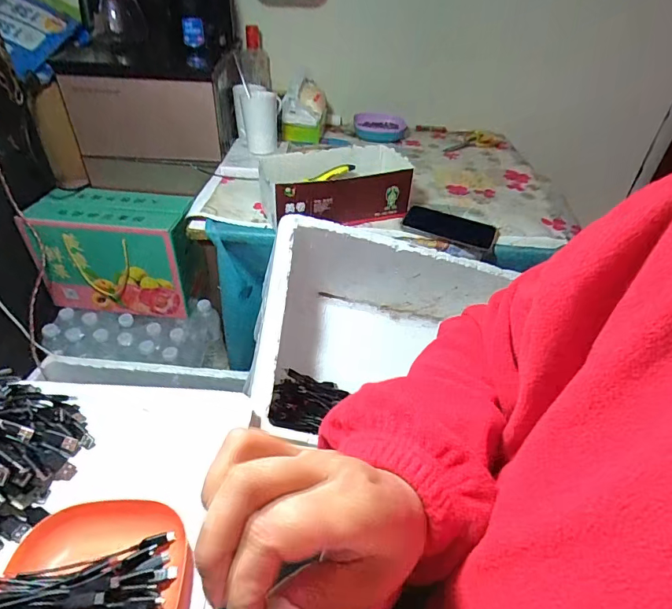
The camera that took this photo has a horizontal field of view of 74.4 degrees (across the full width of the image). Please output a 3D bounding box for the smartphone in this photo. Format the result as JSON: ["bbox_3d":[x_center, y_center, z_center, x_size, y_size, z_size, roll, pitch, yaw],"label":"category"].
[{"bbox_3d":[0.204,-0.140,0.796,0.160,0.008,0.078,19,53,5],"label":"smartphone"}]

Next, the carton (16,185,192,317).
[{"bbox_3d":[-0.489,-0.118,1.022,0.323,0.235,0.160,6,40,3],"label":"carton"}]

